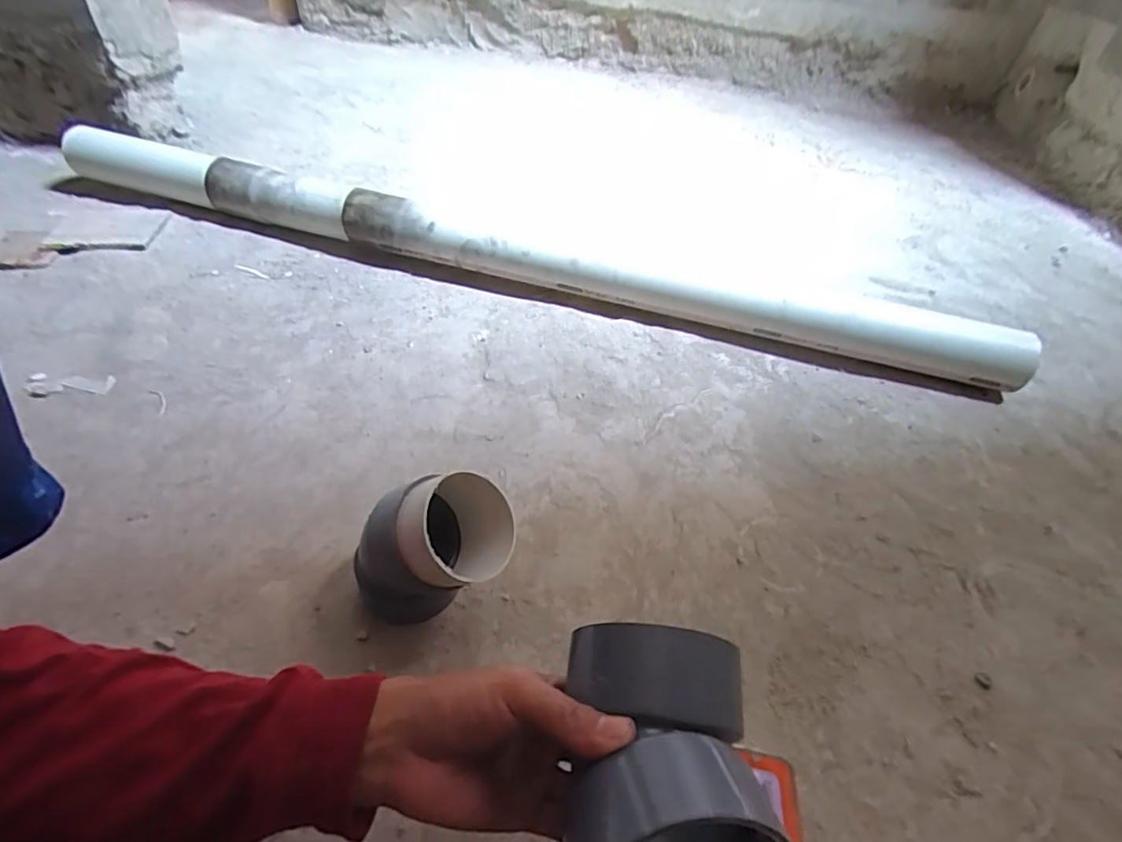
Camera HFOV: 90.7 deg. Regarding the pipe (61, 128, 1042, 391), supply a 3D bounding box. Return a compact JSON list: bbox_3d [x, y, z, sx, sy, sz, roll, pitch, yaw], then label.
[{"bbox_3d":[-0.121,-0.277,0.896,1.579,0.107,0.090,14,45,8],"label":"pipe"}]

